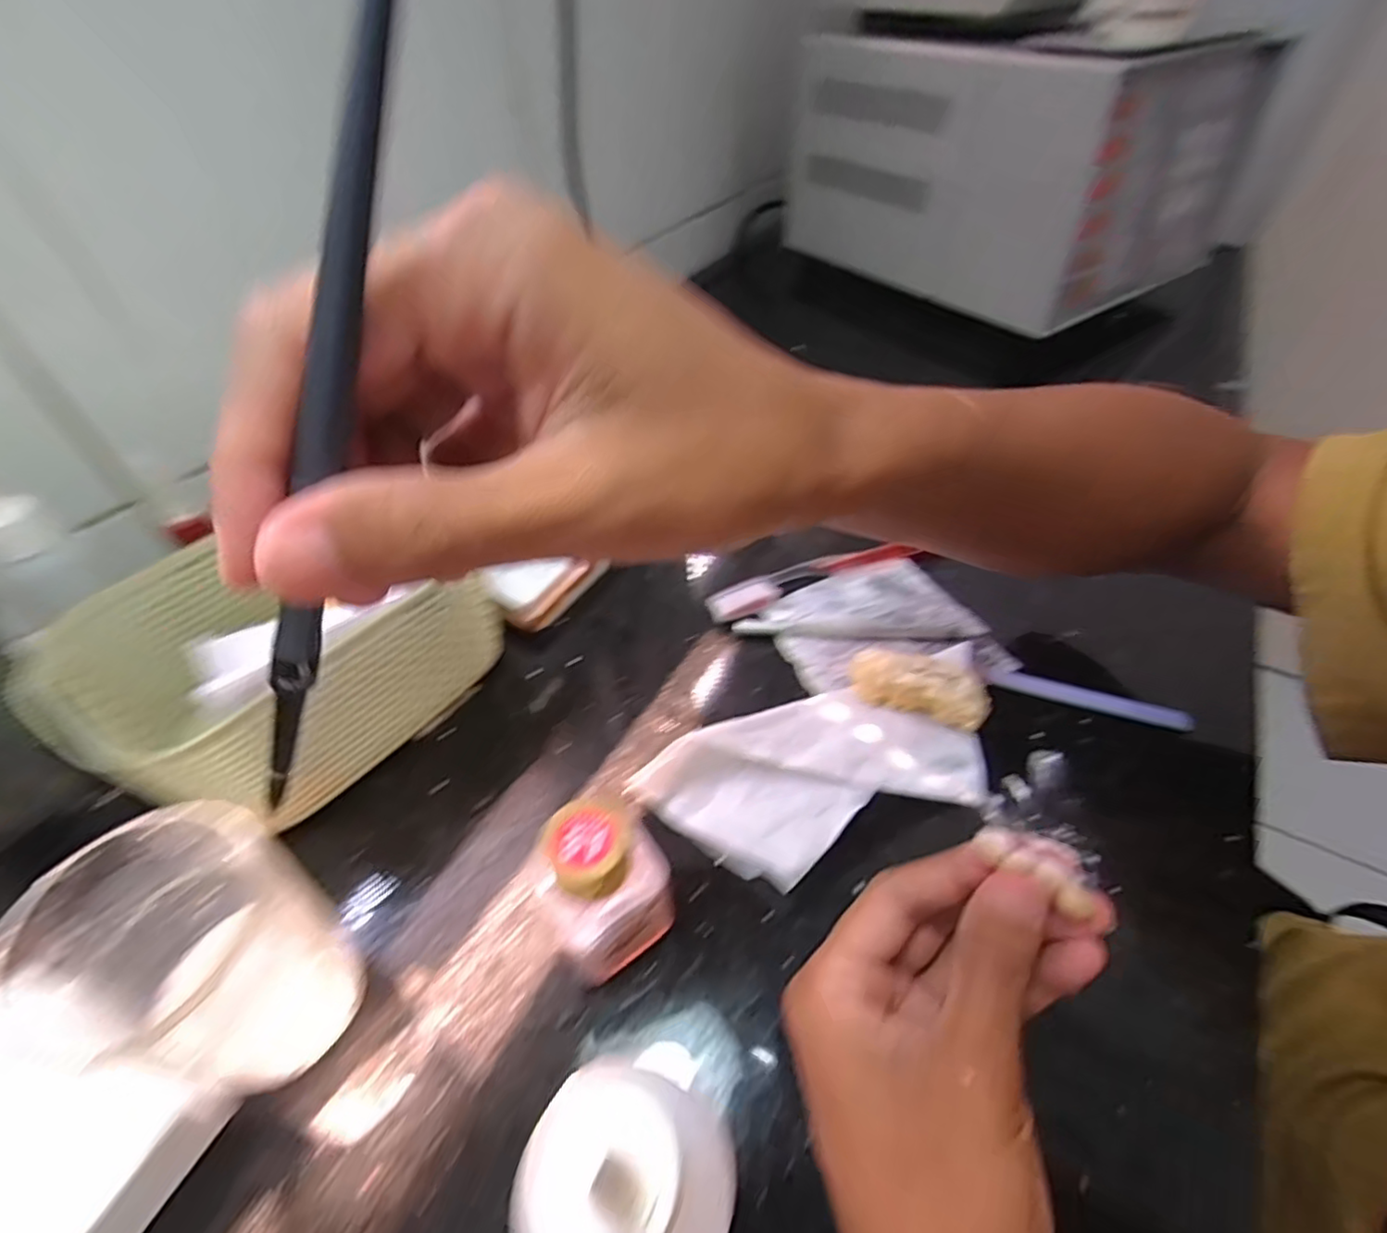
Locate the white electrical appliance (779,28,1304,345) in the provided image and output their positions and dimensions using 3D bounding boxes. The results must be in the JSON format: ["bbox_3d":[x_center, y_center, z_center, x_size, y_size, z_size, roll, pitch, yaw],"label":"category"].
[{"bbox_3d":[0.361,-0.522,0.704,0.361,0.197,0.368,-28,53,-22],"label":"white electrical appliance"}]

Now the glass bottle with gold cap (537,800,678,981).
[{"bbox_3d":[-0.031,0.099,0.229,0.042,0.076,0.031,-29,52,-22],"label":"glass bottle with gold cap"}]

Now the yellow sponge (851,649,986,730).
[{"bbox_3d":[0.111,0.035,0.312,0.065,0.027,0.023,19,51,20],"label":"yellow sponge"}]

